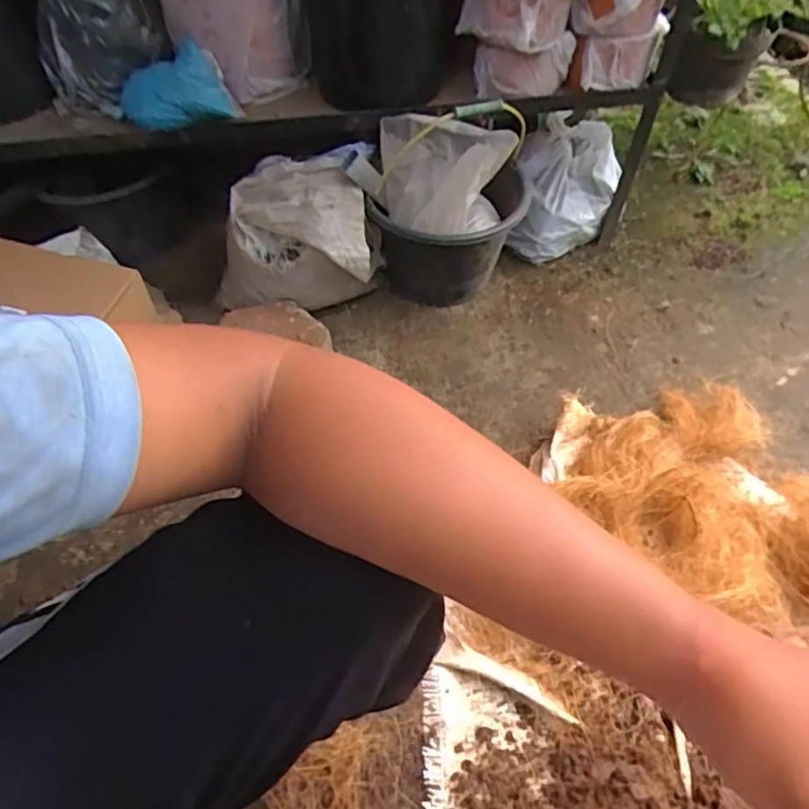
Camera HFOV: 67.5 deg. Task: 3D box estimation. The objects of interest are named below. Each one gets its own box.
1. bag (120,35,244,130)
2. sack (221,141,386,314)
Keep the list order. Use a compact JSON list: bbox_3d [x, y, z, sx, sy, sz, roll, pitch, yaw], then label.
[{"bbox_3d":[-0.327,-0.449,0.858,0.162,0.101,0.055,-13,53,-9],"label":"bag"},{"bbox_3d":[-0.180,-0.271,1.028,0.274,0.248,0.164,-9,55,-6],"label":"sack"}]

